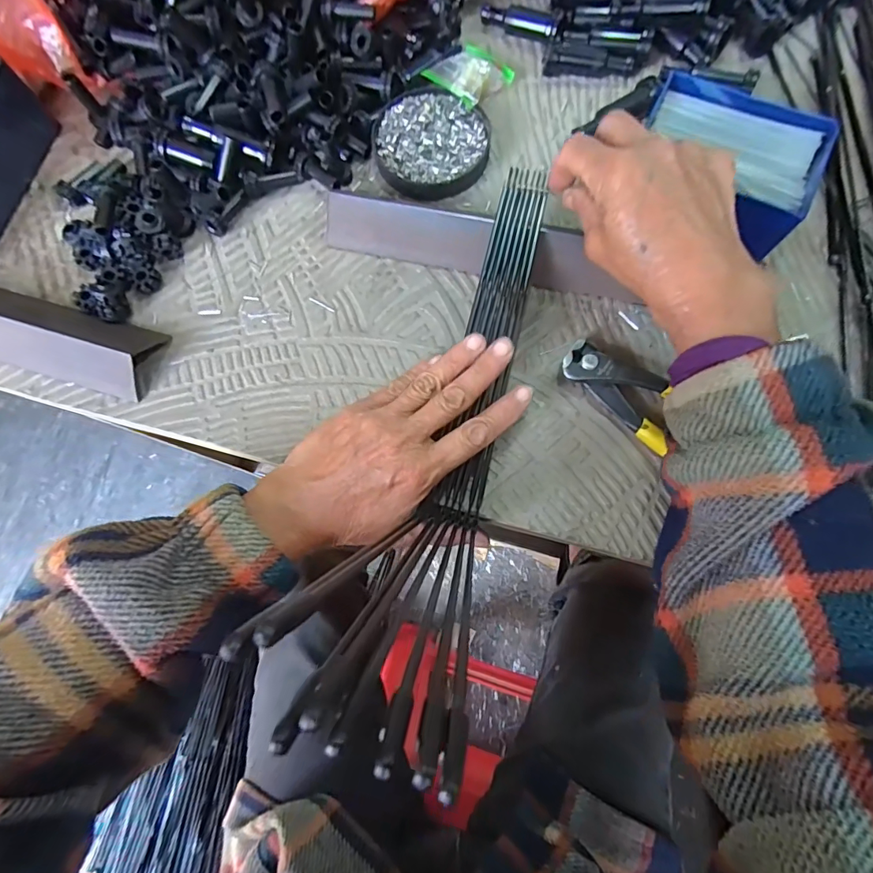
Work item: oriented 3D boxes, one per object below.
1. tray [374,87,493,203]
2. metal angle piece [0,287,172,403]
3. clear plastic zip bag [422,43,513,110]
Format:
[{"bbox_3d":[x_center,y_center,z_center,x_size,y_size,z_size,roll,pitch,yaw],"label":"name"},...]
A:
[{"bbox_3d":[-0.003,-0.214,0.345,0.081,0.015,0.081,0,75,2],"label":"tray"},{"bbox_3d":[-0.296,-0.080,0.312,0.230,0.023,0.050,16,77,6],"label":"metal angle piece"},{"bbox_3d":[0.027,-0.275,0.355,0.048,0.023,0.061,38,80,11],"label":"clear plastic zip bag"}]

